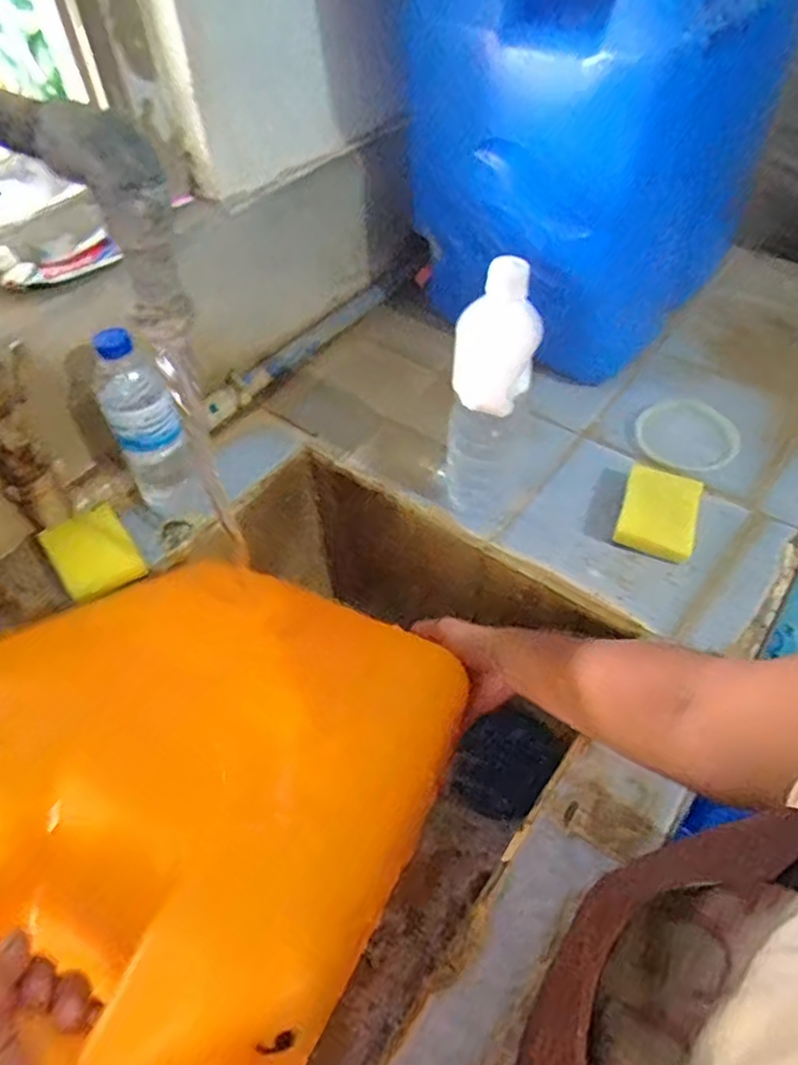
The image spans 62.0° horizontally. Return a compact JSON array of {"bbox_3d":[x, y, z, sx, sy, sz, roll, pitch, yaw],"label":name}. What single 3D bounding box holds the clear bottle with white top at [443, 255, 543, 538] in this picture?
[{"bbox_3d":[0.089,-0.124,0.620,0.088,0.255,0.090,8,51,8],"label":"clear bottle with white top"}]

